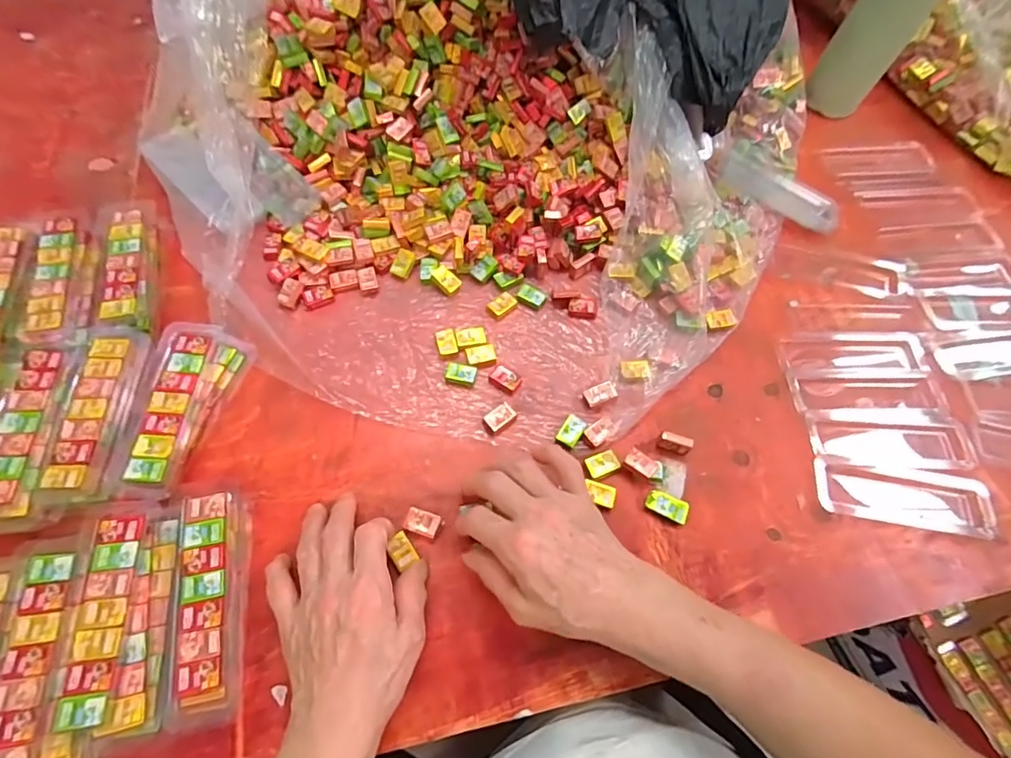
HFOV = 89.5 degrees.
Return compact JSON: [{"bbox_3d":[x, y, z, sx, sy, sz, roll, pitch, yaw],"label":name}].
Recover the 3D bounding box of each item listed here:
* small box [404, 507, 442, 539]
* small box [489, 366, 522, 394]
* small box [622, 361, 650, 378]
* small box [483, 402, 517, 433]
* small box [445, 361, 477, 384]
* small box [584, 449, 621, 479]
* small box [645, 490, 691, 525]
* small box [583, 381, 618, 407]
[{"bbox_3d":[-0.062,0.108,0.383,0.025,0.009,0.018,20,64,7],"label":"small box"},{"bbox_3d":[0.000,0.000,0.441,0.026,0.009,0.019,28,65,10],"label":"small box"},{"bbox_3d":[0.115,-0.009,0.447,0.024,0.004,0.015,-1,64,-3],"label":"small box"},{"bbox_3d":[-0.004,0.032,0.425,0.026,0.009,0.016,-35,70,-18],"label":"small box"},{"bbox_3d":[-0.039,-0.005,0.441,0.026,0.009,0.018,11,63,2],"label":"small box"},{"bbox_3d":[0.078,0.068,0.408,0.025,0.005,0.018,-18,66,-12],"label":"small box"},{"bbox_3d":[0.127,0.099,0.398,0.033,0.007,0.018,23,65,8],"label":"small box"},{"bbox_3d":[0.080,0.012,0.434,0.024,0.011,0.017,-19,66,-12],"label":"small box"}]

